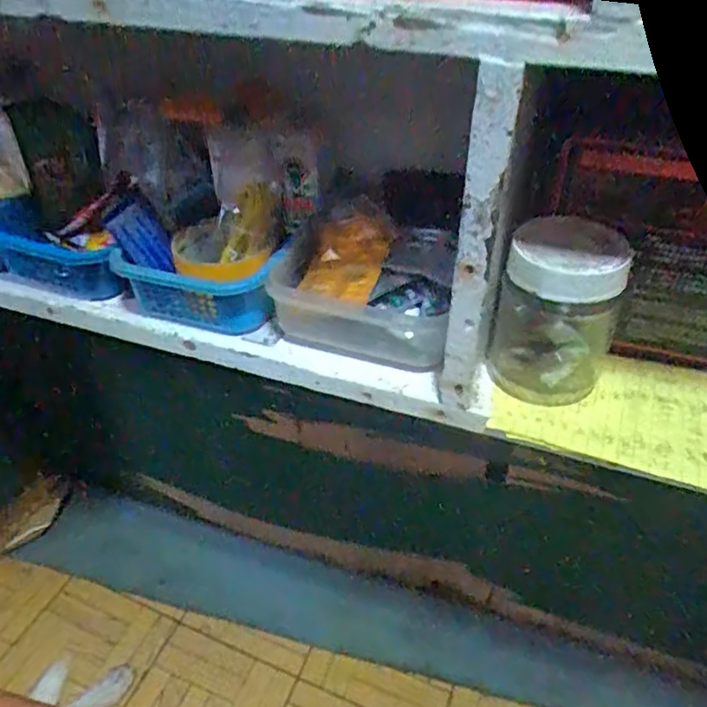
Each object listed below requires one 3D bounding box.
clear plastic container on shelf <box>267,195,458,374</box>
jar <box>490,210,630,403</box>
[{"bbox_3d":[0.012,-0.053,0.470,0.124,0.064,0.111,10,39,13],"label":"clear plastic container on shelf"},{"bbox_3d":[0.129,-0.022,0.399,0.071,0.101,0.062,13,40,17],"label":"jar"}]

